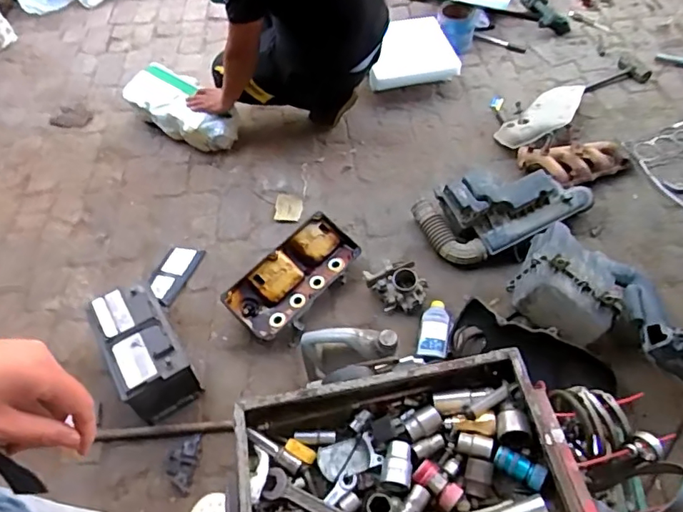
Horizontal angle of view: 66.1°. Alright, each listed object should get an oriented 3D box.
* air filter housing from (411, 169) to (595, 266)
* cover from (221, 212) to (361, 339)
[{"bbox_3d":[0.494,-0.132,1.568,0.506,0.158,0.226,-8,56,-1],"label":"air filter housing"},{"bbox_3d":[-0.138,0.054,1.542,0.178,0.082,0.403,34,65,24],"label":"cover"}]

